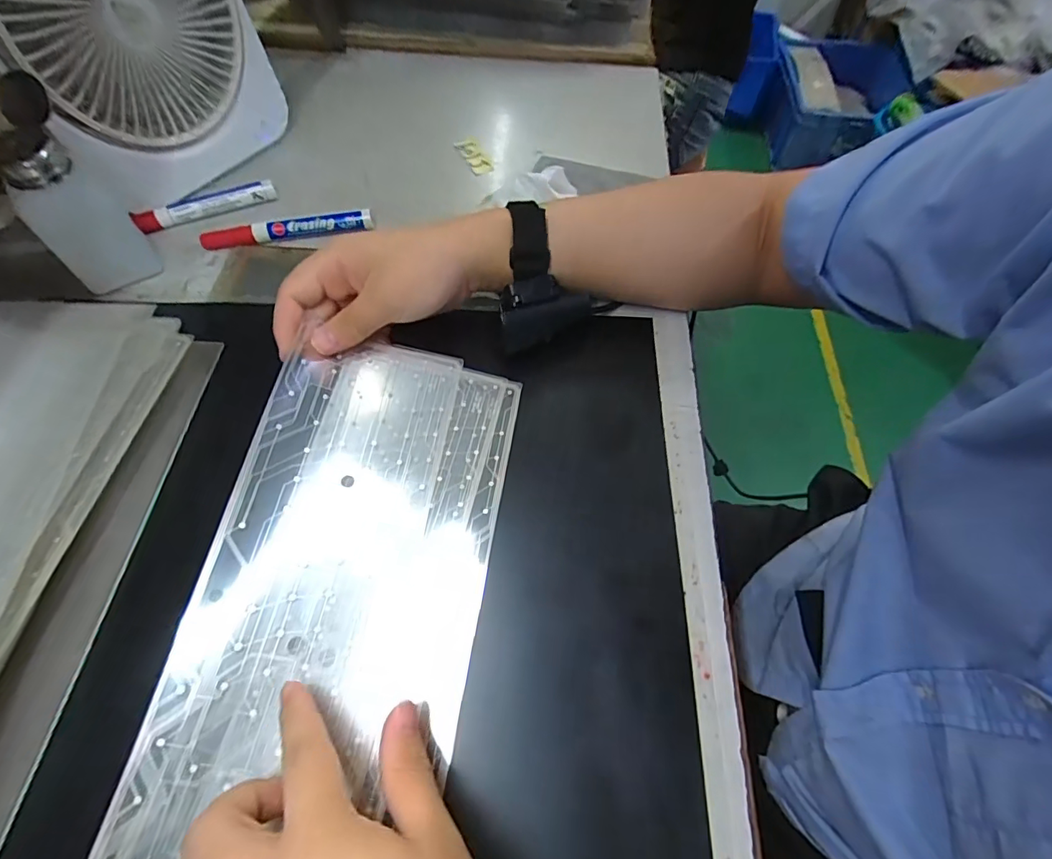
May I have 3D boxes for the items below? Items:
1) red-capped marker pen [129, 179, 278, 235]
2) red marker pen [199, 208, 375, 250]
[{"bbox_3d":[-0.283,-0.199,0.437,0.115,0.015,0.016,-24,63,-14],"label":"red-capped marker pen"},{"bbox_3d":[-0.206,-0.173,0.426,0.142,0.016,0.012,-11,61,-6],"label":"red marker pen"}]

